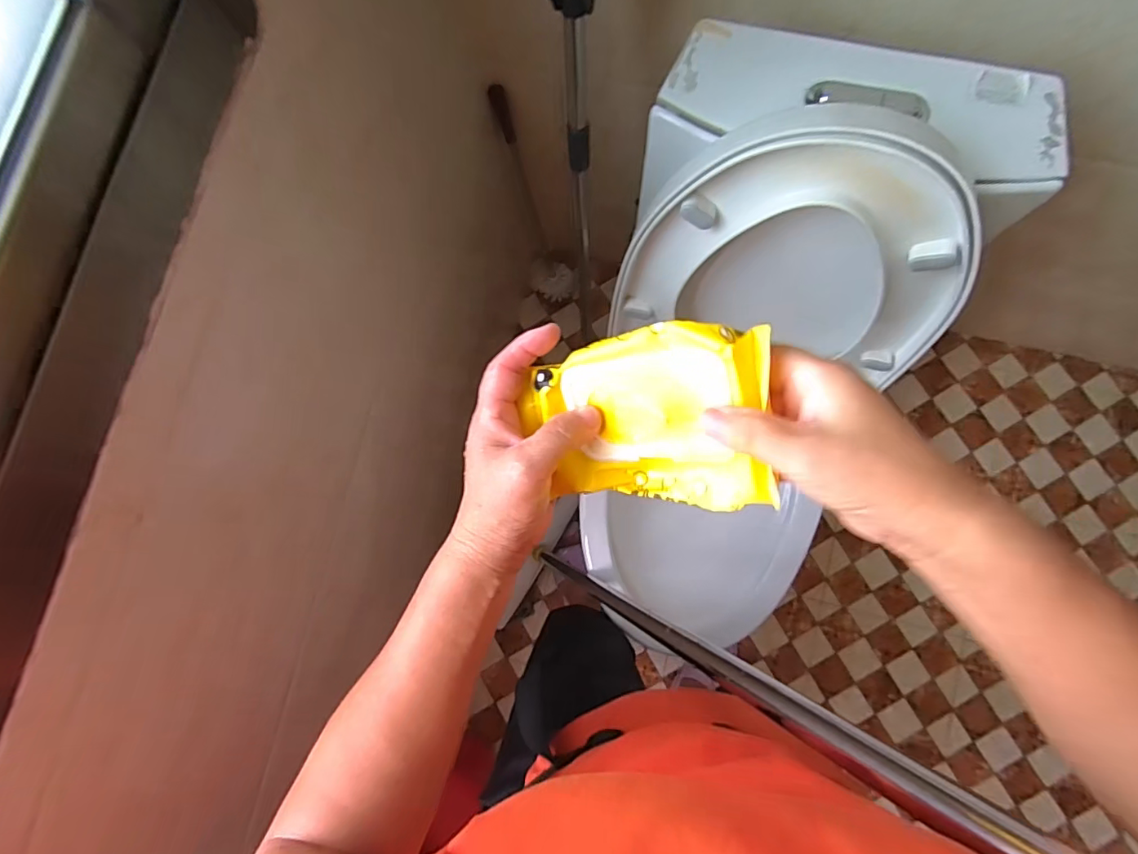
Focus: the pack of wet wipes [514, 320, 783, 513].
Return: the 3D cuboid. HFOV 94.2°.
[{"bbox_3d":[0.039,-0.002,0.298,0.140,0.032,0.101,-1,109,30],"label":"pack of wet wipes"}]

